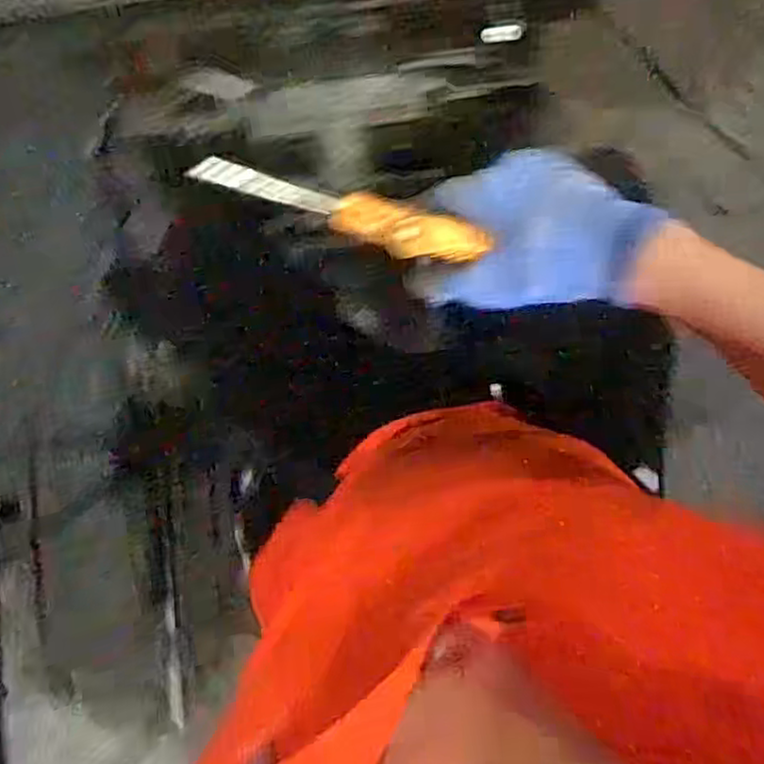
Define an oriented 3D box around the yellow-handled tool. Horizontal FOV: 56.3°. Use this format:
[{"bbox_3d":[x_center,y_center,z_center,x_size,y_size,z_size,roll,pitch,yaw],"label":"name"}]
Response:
[{"bbox_3d":[-0.025,-0.090,0.375,0.156,0.015,0.025,18,90,7],"label":"yellow-handled tool"}]

